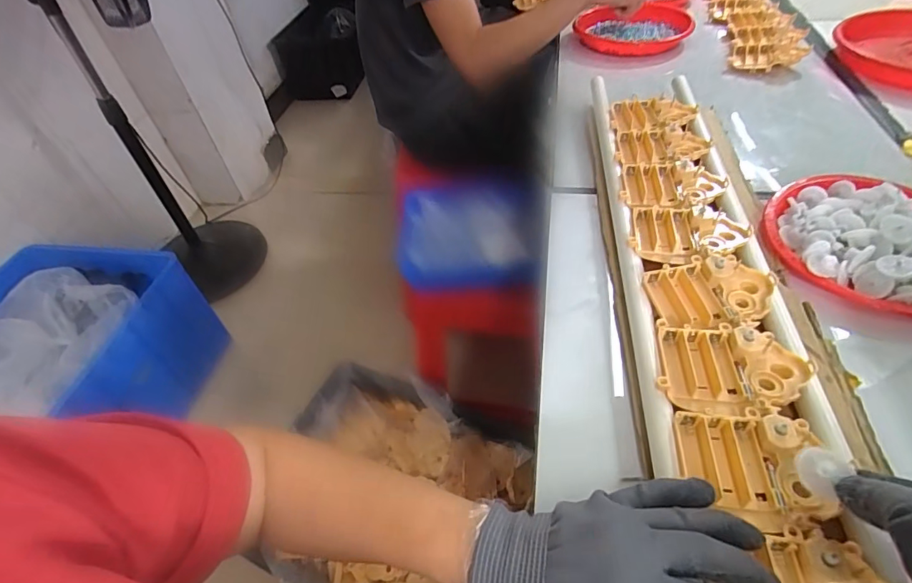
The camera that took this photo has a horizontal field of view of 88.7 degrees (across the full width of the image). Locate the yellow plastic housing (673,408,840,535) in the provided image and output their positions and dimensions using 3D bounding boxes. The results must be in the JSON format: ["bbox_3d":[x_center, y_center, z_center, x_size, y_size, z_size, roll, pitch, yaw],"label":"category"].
[{"bbox_3d":[0.189,0.109,0.294,0.079,0.029,0.070,4,49,1],"label":"yellow plastic housing"}]

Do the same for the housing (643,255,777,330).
[{"bbox_3d":[0.216,-0.002,0.384,0.098,0.022,0.064,-8,47,0],"label":"housing"}]

